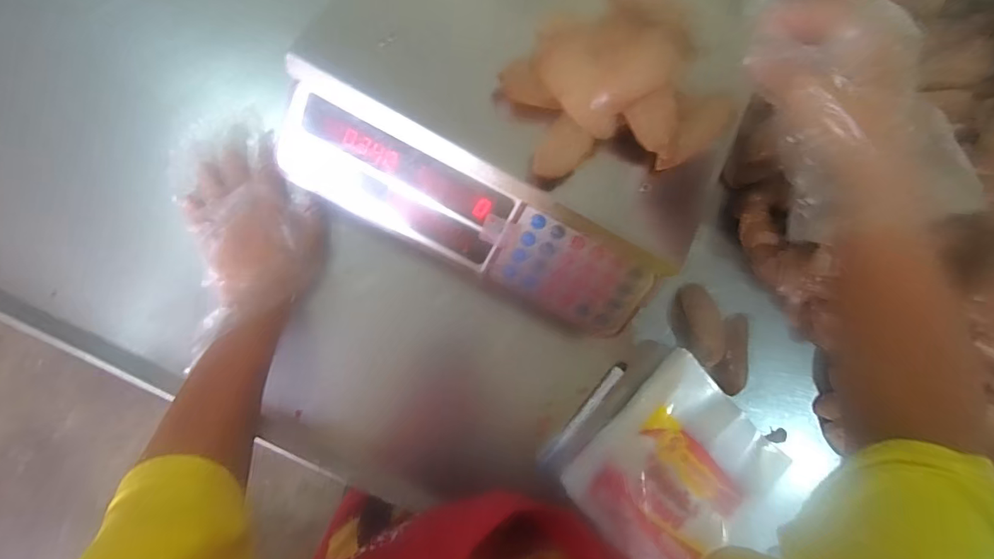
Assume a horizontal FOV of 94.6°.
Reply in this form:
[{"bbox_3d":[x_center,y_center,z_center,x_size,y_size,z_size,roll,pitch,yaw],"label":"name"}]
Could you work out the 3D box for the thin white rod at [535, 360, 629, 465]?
[{"bbox_3d":[0.085,0.131,0.452,0.012,0.009,0.127,43,80,-1],"label":"thin white rod"}]

